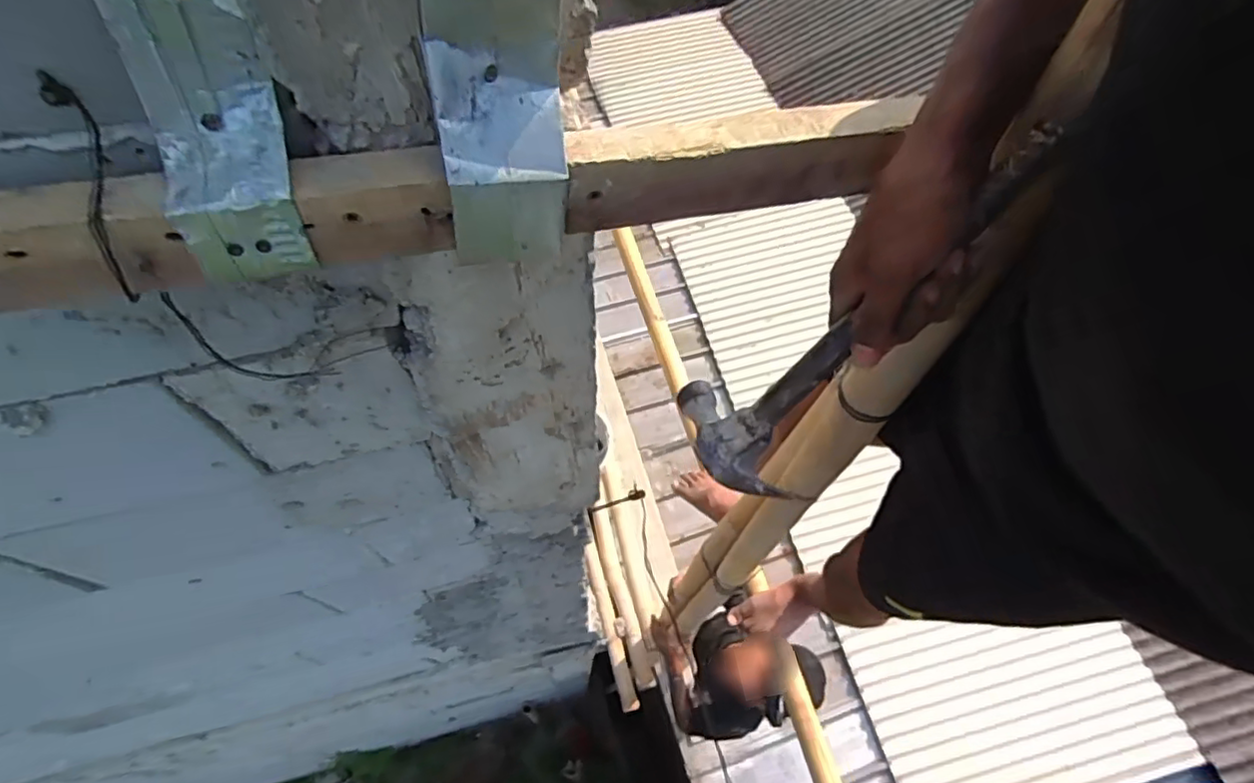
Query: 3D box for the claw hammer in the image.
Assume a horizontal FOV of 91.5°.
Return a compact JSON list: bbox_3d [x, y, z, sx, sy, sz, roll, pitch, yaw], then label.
[{"bbox_3d":[0.144,-0.037,0.380,0.035,0.274,0.111,3,48,-53],"label":"claw hammer"}]

